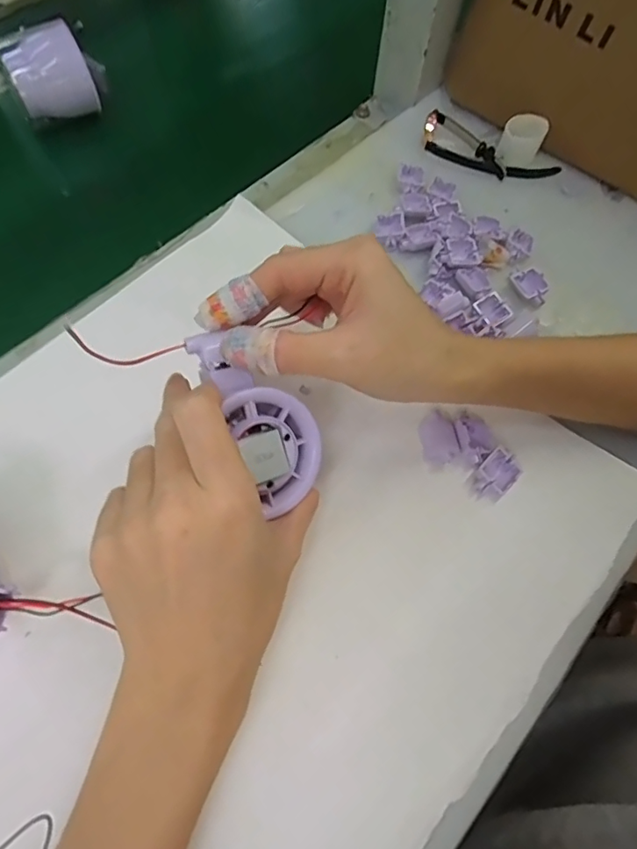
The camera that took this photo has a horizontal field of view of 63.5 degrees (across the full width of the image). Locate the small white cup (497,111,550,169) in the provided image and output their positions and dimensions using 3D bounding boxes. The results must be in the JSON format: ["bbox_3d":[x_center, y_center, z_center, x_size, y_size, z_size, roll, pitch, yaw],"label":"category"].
[{"bbox_3d":[0.153,-0.214,0.388,0.030,0.033,0.029,2,66,-4],"label":"small white cup"}]

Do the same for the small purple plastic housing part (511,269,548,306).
[{"bbox_3d":[0.139,-0.090,0.336,0.018,0.007,0.027,-30,71,-16],"label":"small purple plastic housing part"}]

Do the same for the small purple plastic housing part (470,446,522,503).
[{"bbox_3d":[0.096,0.027,0.276,0.018,0.009,0.027,41,69,13],"label":"small purple plastic housing part"}]

